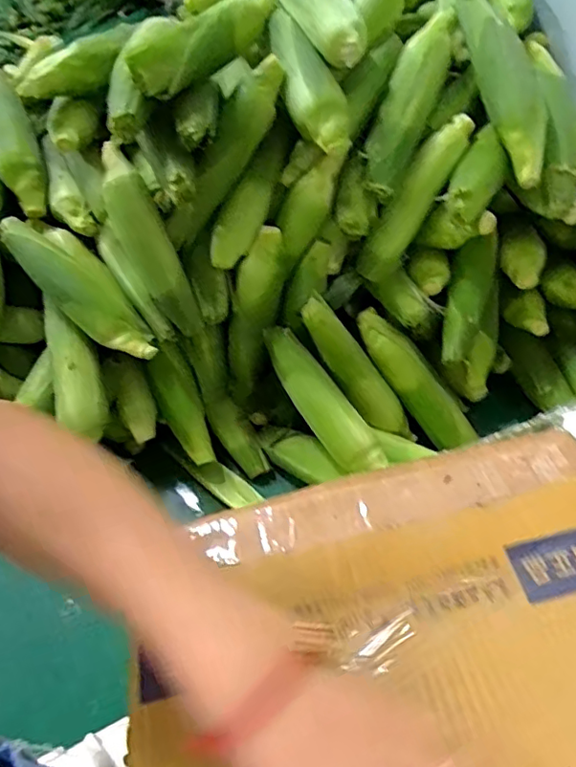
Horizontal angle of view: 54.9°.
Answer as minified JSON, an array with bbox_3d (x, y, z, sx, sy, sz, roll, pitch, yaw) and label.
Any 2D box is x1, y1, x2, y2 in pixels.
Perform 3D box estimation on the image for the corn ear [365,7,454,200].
[{"bbox_3d":[0.141,-0.333,0.636,0.058,0.047,0.248,20,83,18],"label":"corn ear"}]

